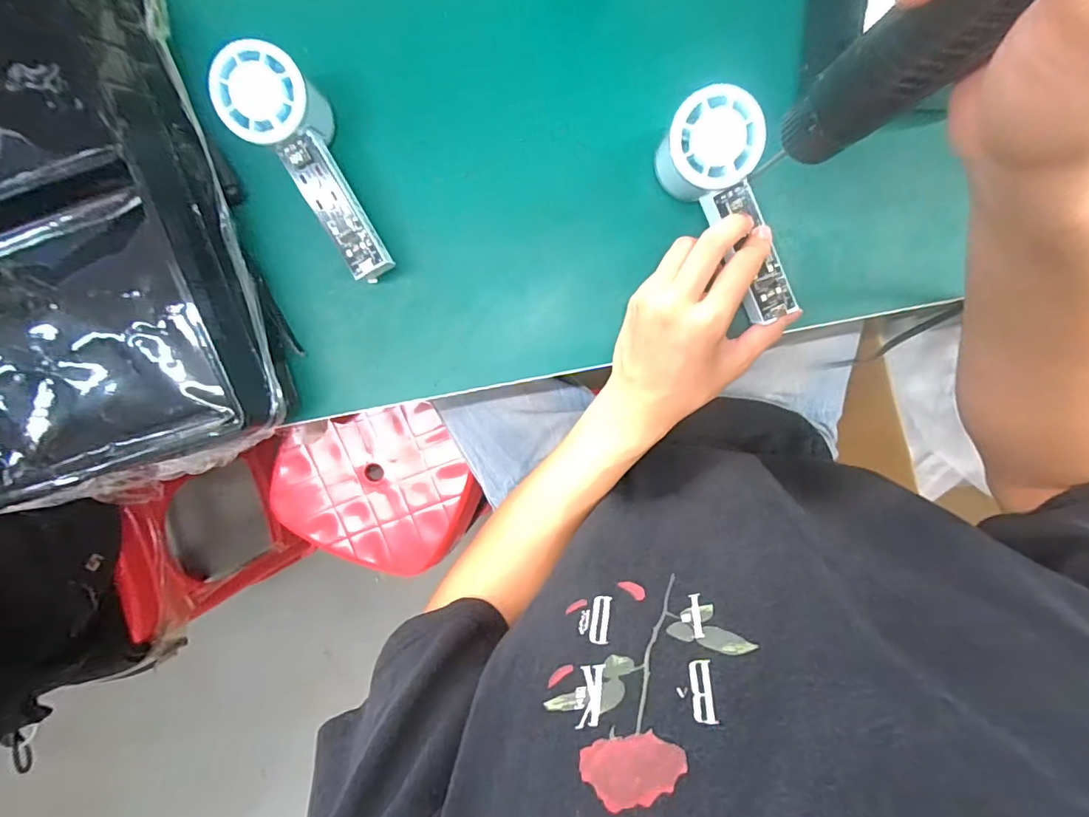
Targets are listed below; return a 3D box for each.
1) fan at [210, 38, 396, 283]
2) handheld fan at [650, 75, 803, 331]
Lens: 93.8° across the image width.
[{"bbox_3d":[-0.158,-0.164,0.356,0.051,0.051,0.153,-27,108,5],"label":"fan"},{"bbox_3d":[0.122,-0.129,0.338,0.065,0.026,0.146,-28,110,5],"label":"handheld fan"}]

